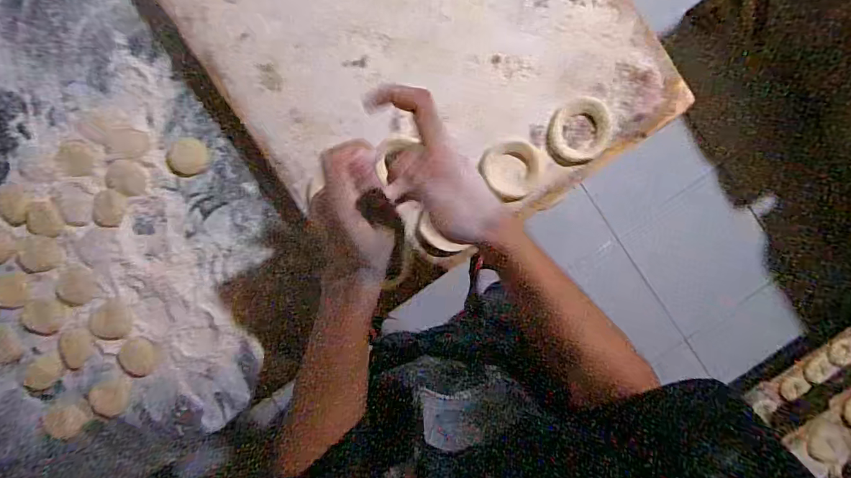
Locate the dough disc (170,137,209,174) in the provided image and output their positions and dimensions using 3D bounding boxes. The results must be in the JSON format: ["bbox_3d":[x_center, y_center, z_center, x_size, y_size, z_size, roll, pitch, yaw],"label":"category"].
[{"bbox_3d":[-0.277,-0.098,0.532,0.045,0.004,0.041,0,92,0],"label":"dough disc"}]

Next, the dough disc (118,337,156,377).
[{"bbox_3d":[-0.340,0.140,0.532,0.043,0.004,0.044,0,92,0],"label":"dough disc"}]

